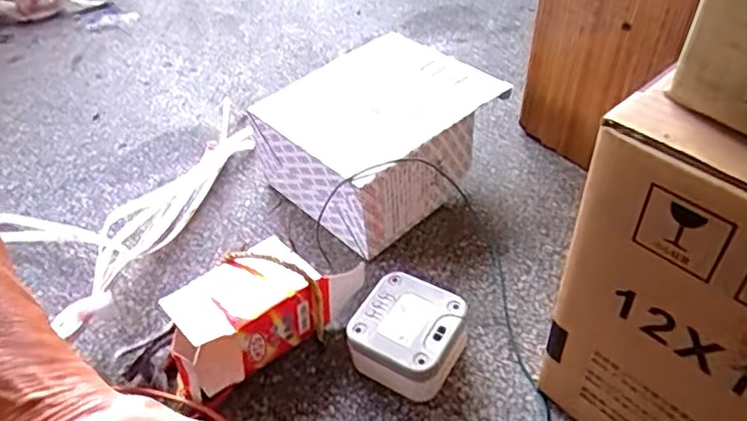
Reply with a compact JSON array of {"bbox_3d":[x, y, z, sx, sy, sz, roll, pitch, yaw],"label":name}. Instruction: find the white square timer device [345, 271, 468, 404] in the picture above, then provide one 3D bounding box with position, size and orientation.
[{"bbox_3d":[0.027,0.095,0.440,0.077,0.048,0.077,19,51,23],"label":"white square timer device"}]

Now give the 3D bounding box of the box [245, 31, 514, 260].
[{"bbox_3d":[0.007,-0.069,0.571,0.187,0.099,0.154,-35,52,-25],"label":"box"}]

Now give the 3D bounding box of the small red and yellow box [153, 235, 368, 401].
[{"bbox_3d":[-0.081,0.070,0.455,0.150,0.073,0.064,-29,50,-21],"label":"small red and yellow box"}]

